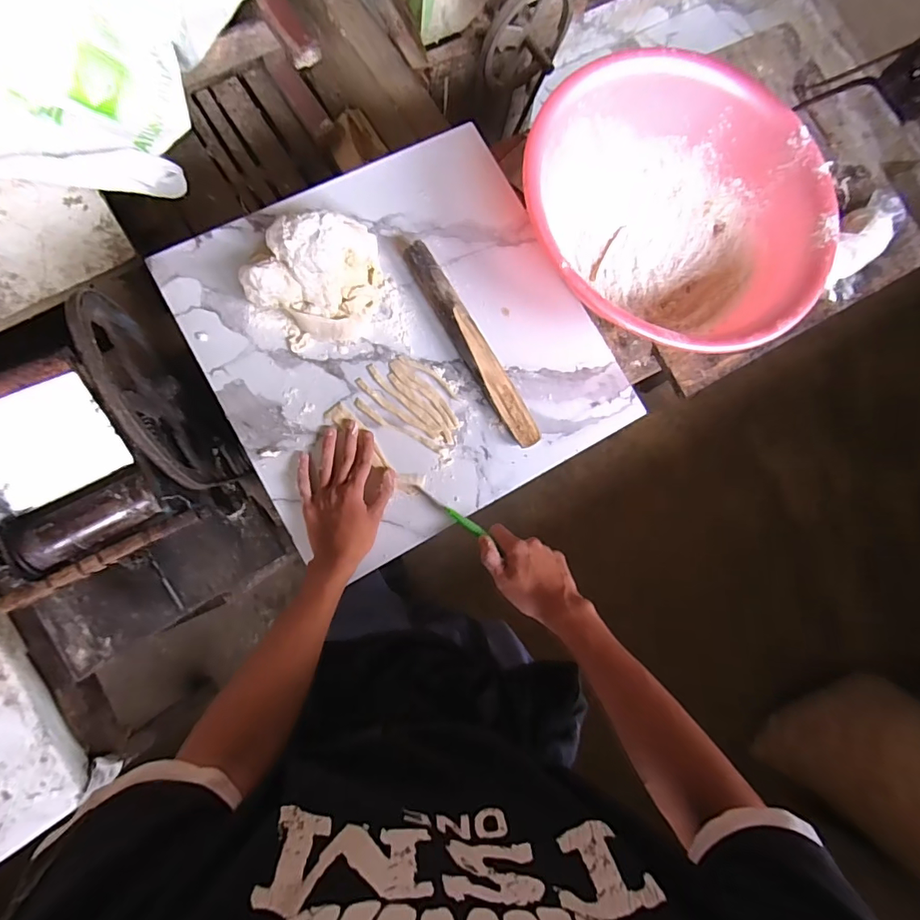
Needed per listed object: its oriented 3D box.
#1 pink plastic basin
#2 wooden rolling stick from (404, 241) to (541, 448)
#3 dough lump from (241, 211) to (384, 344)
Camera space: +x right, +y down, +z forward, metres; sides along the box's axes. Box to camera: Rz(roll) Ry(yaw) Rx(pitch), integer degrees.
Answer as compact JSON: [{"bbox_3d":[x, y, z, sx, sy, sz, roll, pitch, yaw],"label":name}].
[{"bbox_3d":[0.282,-0.326,0.668,0.395,0.131,0.387,1,83,-5],"label":"pink plastic basin"},{"bbox_3d":[0.016,-0.150,0.638,0.038,0.029,0.296,-32,86,-8],"label":"wooden rolling stick"},{"bbox_3d":[-0.185,-0.235,0.614,0.159,0.063,0.153,14,80,-5],"label":"dough lump"}]

